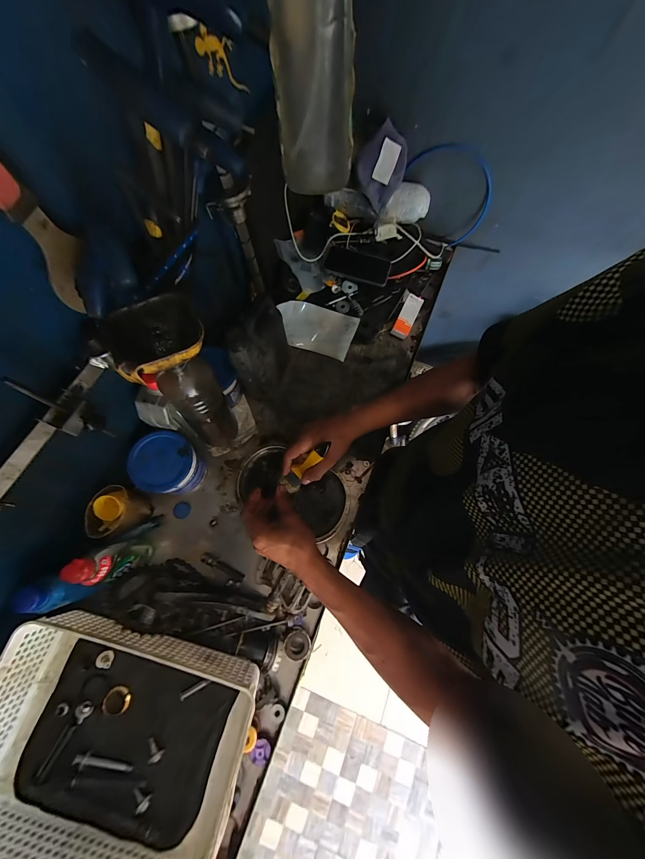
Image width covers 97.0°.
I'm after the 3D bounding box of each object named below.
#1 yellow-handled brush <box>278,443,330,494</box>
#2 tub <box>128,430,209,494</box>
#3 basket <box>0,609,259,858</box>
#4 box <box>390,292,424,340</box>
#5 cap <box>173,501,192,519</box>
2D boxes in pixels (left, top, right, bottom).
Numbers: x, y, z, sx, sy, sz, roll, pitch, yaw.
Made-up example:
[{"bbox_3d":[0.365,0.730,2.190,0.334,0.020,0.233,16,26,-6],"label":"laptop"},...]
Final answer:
[{"bbox_3d":[-0.032,0.068,0.508,0.017,0.151,0.036,-22,71,-44],"label":"yellow-handled brush"},{"bbox_3d":[-0.276,0.068,0.528,0.098,0.106,0.098,1,72,-2],"label":"tub"},{"bbox_3d":[-0.272,0.415,0.375,0.315,0.094,0.242,15,72,3],"label":"basket"},{"bbox_3d":[0.205,-0.273,0.683,0.040,0.026,0.103,26,87,6],"label":"box"},{"bbox_3d":[-0.268,0.154,0.545,0.033,0.008,0.030,1,72,-2],"label":"cap"}]

